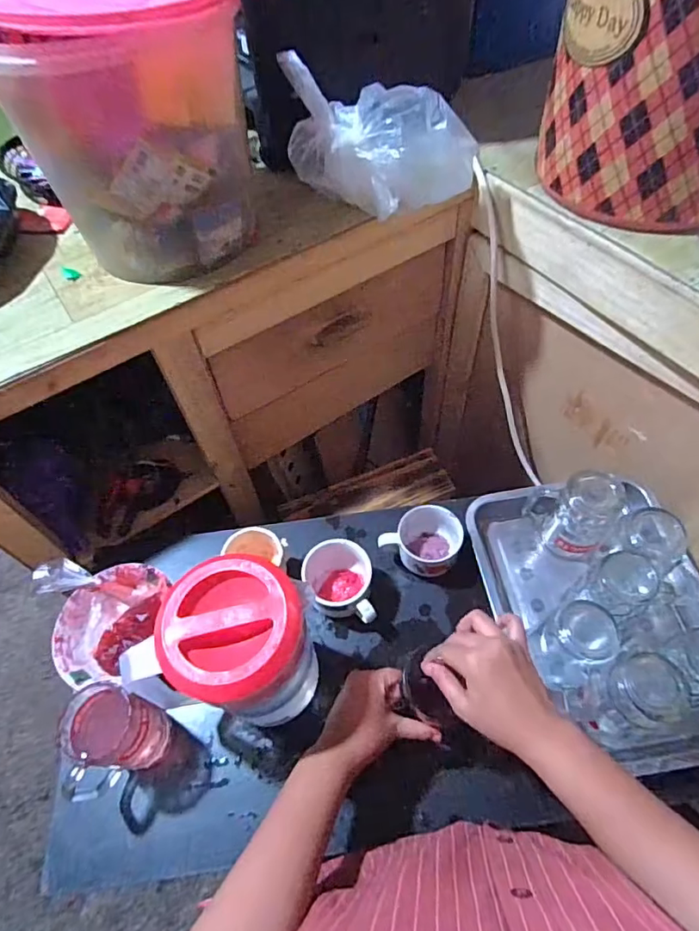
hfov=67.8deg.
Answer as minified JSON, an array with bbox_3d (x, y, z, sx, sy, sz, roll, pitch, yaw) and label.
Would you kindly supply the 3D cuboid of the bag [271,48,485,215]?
[{"bbox_3d":[0.038,-0.375,0.608,0.217,0.131,0.103,3,58,6],"label":"bag"}]

